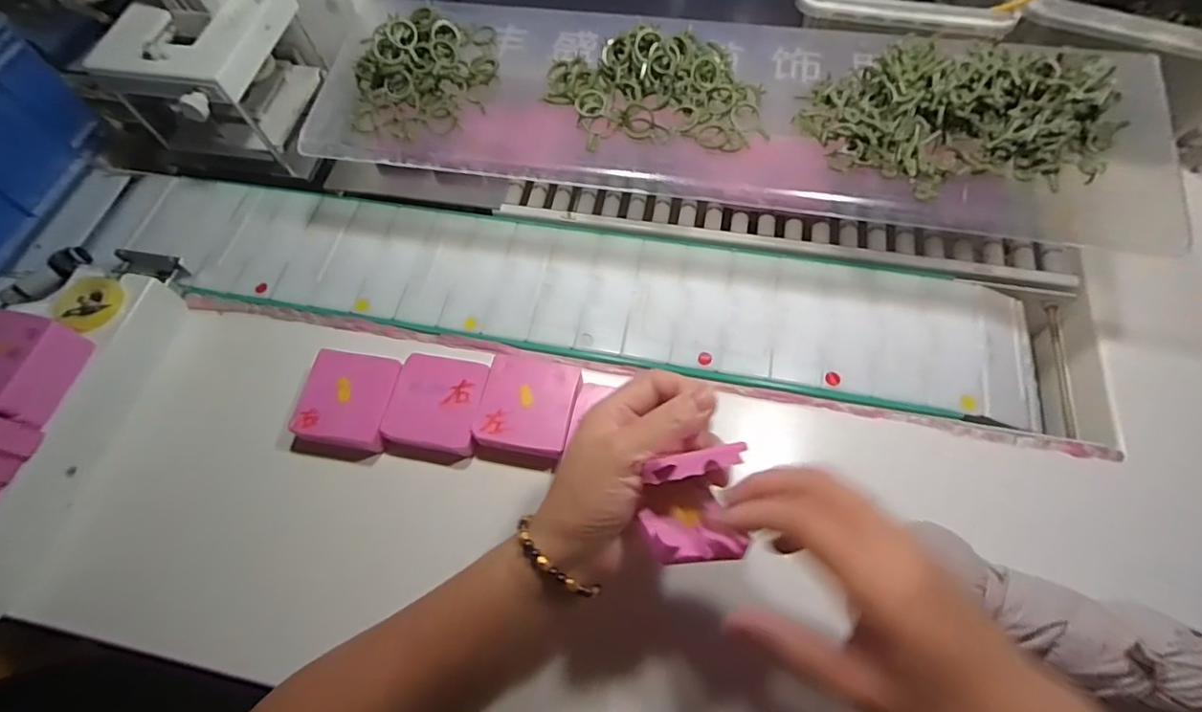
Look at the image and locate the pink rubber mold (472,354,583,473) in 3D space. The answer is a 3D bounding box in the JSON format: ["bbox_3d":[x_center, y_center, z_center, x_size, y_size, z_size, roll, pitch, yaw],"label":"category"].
[{"bbox_3d":[-0.054,0.039,0.413,0.068,0.019,0.072,10,66,7],"label":"pink rubber mold"}]

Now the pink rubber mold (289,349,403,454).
[{"bbox_3d":[-0.189,0.035,0.424,0.067,0.023,0.072,6,65,6],"label":"pink rubber mold"}]

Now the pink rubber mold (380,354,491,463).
[{"bbox_3d":[-0.122,0.037,0.419,0.068,0.019,0.072,8,65,6],"label":"pink rubber mold"}]

